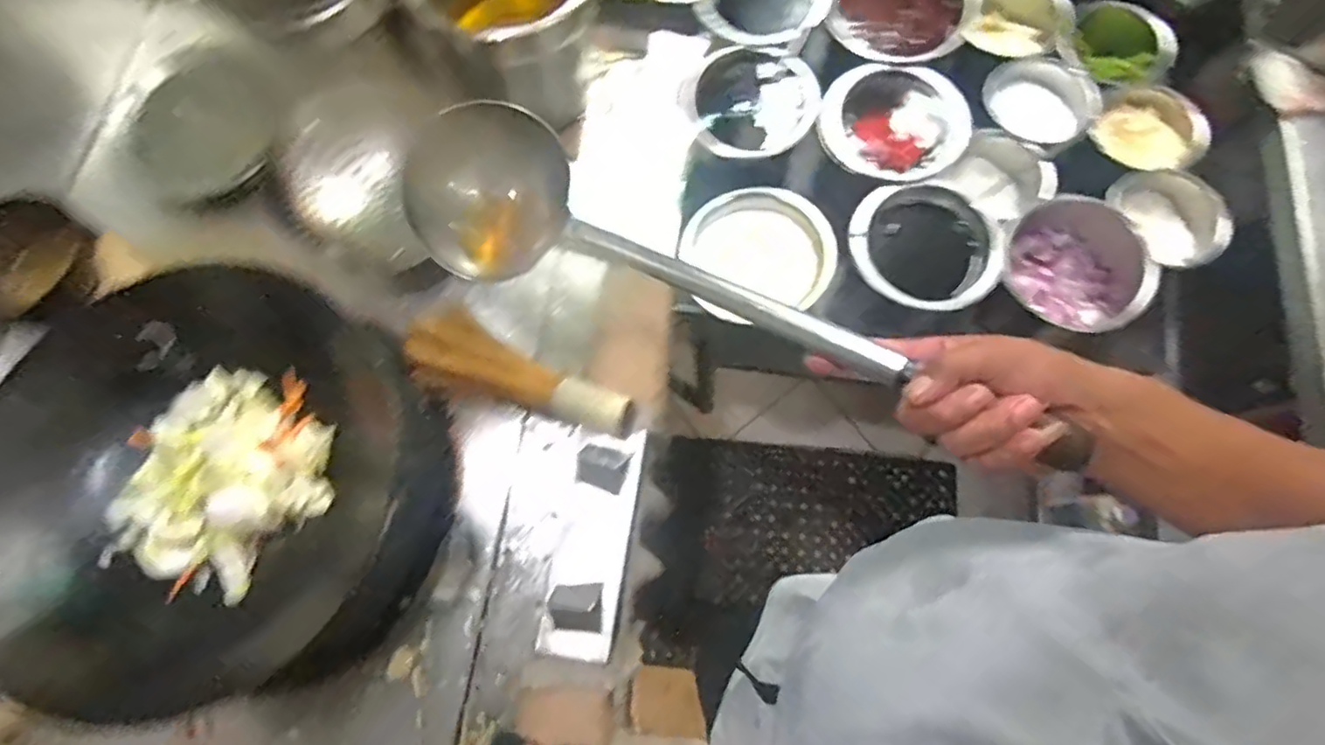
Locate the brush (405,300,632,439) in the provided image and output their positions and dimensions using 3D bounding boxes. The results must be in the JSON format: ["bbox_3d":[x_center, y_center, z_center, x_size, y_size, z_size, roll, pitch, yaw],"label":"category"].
[{"bbox_3d":[-0.175,0.008,0.762,0.297,0.063,0.103,27,77,9],"label":"brush"}]

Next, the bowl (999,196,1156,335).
[{"bbox_3d":[0.473,-0.117,0.719,0.136,0.094,0.126,-1,74,2],"label":"bowl"}]

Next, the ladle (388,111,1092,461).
[{"bbox_3d":[0.027,-0.047,0.464,0.498,0.094,0.128,30,77,22],"label":"ladle"}]

